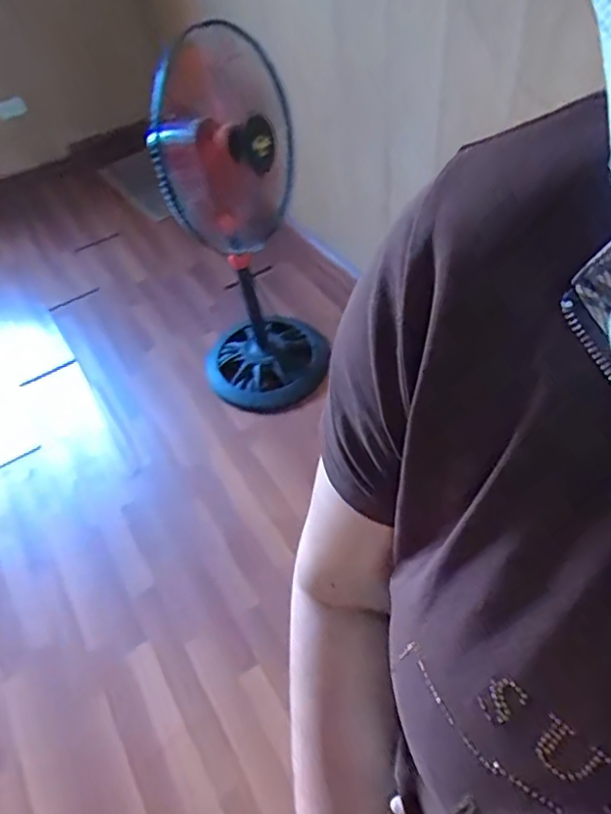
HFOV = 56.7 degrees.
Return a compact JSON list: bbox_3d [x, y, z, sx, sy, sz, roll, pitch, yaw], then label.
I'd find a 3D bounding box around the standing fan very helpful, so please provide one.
[{"bbox_3d":[-0.169,-0.486,1.481,0.319,0.959,0.547,-10,47,-1],"label":"standing fan"}]

